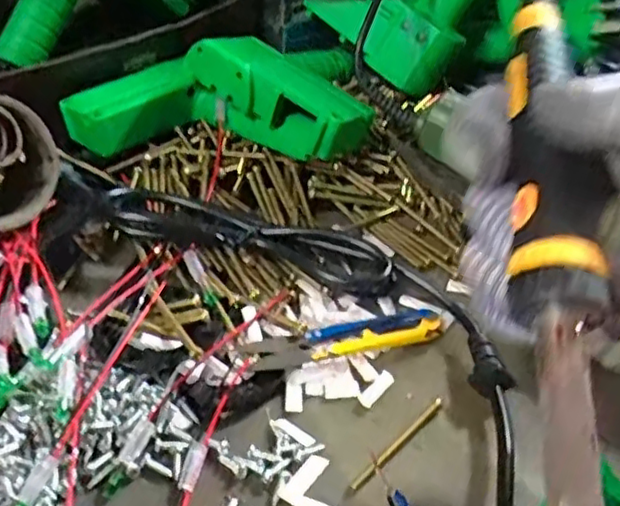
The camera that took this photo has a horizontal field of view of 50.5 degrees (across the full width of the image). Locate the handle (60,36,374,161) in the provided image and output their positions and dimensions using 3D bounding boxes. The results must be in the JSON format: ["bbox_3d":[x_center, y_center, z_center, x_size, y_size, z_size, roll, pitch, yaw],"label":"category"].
[{"bbox_3d":[-0.056,-0.098,0.414,0.187,0.055,0.083,8,42,4],"label":"handle"}]

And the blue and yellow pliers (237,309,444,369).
[{"bbox_3d":[0.017,0.040,0.312,0.094,0.011,0.025,-10,43,-14],"label":"blue and yellow pliers"}]

